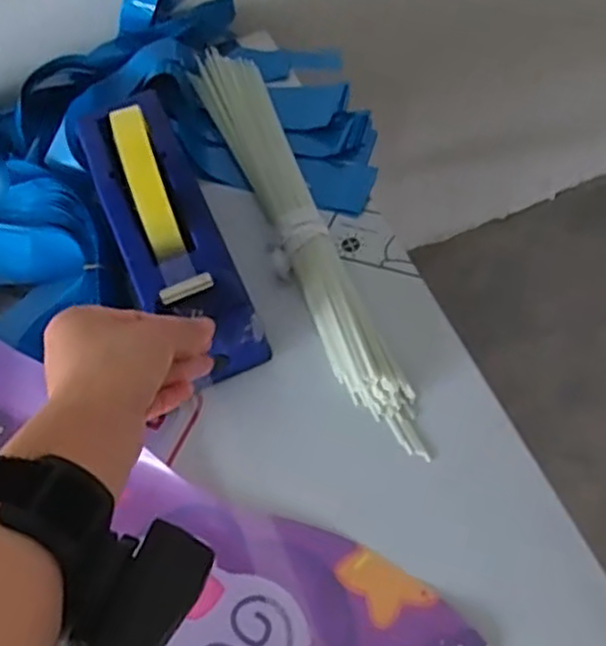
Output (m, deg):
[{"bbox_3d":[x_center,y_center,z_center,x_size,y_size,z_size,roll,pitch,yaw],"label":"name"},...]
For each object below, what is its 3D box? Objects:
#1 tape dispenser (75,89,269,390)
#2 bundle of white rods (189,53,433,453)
[{"bbox_3d":[-0.088,-0.054,0.480,0.073,0.077,0.184,-26,80,-13],"label":"tape dispenser"},{"bbox_3d":[-0.010,-0.080,0.562,0.053,0.029,0.409,-19,55,-4],"label":"bundle of white rods"}]

